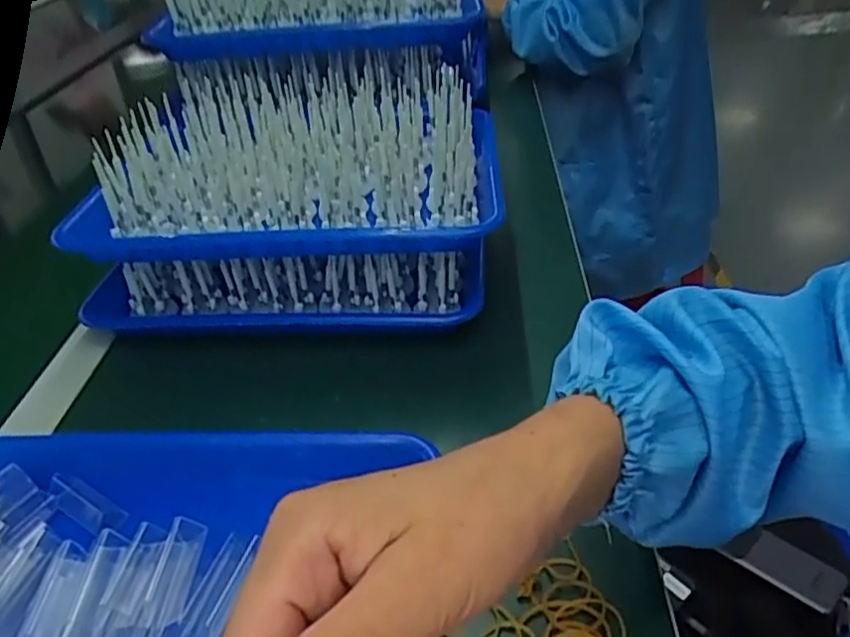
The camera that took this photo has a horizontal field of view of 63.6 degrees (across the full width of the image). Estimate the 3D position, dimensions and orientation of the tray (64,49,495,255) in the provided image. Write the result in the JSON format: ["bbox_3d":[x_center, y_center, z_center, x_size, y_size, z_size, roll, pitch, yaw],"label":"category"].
[{"bbox_3d":[-0.102,-0.158,0.595,0.325,0.063,0.302,-2,36,5],"label":"tray"}]

